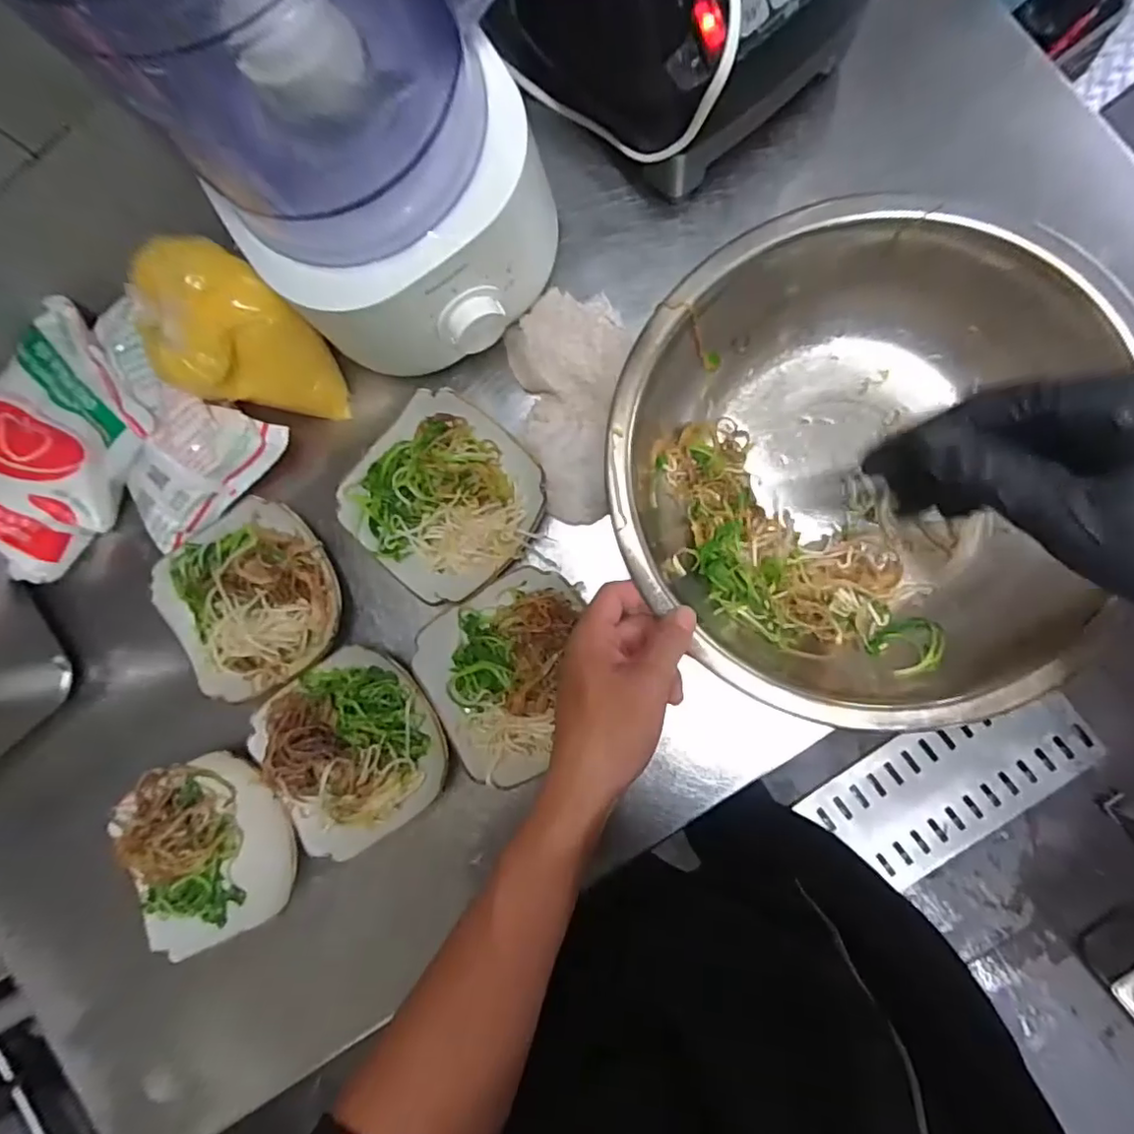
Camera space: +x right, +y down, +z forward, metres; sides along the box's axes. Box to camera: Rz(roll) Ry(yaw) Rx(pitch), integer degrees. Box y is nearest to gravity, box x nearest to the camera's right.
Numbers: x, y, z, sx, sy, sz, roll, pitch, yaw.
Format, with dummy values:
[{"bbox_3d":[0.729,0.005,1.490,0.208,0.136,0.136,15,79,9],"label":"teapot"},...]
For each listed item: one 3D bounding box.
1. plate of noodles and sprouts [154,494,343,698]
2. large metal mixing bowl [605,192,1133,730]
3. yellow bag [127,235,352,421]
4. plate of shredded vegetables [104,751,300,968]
[{"bbox_3d":[-0.250,0.022,0.466,0.129,0.040,0.143,-33,84,6],"label":"plate of noodles and sprouts"},{"bbox_3d":[0.174,-0.067,0.405,0.278,0.096,0.289,0,88,8],"label":"large metal mixing bowl"},{"bbox_3d":[-0.228,-0.162,0.437,0.089,0.117,0.088,15,90,9],"label":"yellow bag"},{"bbox_3d":[-0.275,0.217,0.467,0.125,0.039,0.137,0,88,8],"label":"plate of shredded vegetables"}]

